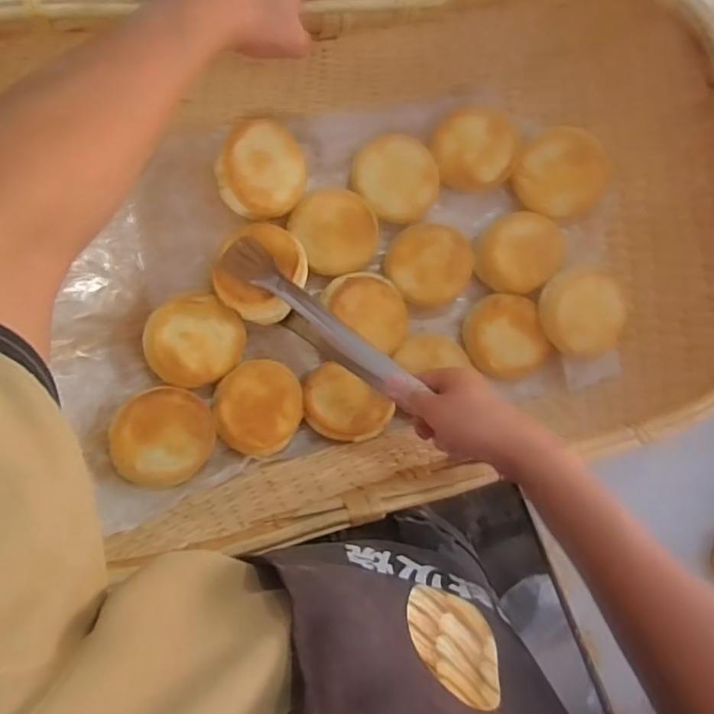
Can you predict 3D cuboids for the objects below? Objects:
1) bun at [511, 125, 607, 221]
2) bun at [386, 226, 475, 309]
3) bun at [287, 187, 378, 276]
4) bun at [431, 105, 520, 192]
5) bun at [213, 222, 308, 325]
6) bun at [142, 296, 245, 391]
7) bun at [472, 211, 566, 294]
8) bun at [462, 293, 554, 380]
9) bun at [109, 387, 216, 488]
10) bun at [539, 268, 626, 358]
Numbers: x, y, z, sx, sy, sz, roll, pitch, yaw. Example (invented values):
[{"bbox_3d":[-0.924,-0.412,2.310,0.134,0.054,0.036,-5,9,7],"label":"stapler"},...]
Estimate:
[{"bbox_3d":[0.237,-0.214,0.666,0.101,0.098,0.042,30,41,-3],"label":"bun"},{"bbox_3d":[0.086,-0.106,0.676,0.100,0.032,0.093,12,108,4],"label":"bun"},{"bbox_3d":[-0.025,-0.143,0.657,0.097,0.032,0.094,-8,116,-9],"label":"bun"},{"bbox_3d":[0.140,-0.241,0.673,0.100,0.032,0.090,24,111,3],"label":"bun"},{"bbox_3d":[-0.100,-0.094,0.609,0.089,0.046,0.103,16,77,3],"label":"bun"},{"bbox_3d":[-0.174,-0.017,0.616,0.096,0.036,0.099,44,73,-17],"label":"bun"},{"bbox_3d":[0.196,-0.127,0.688,0.094,0.036,0.098,0,77,-1],"label":"bun"},{"bbox_3d":[0.180,-0.023,0.693,0.088,0.053,0.097,-19,78,-5],"label":"bun"},{"bbox_3d":[-0.194,0.081,0.583,0.097,0.034,0.097,7,76,-28],"label":"bun"},{"bbox_3d":[0.263,-0.052,0.668,0.098,0.043,0.099,20,103,-12],"label":"bun"}]

